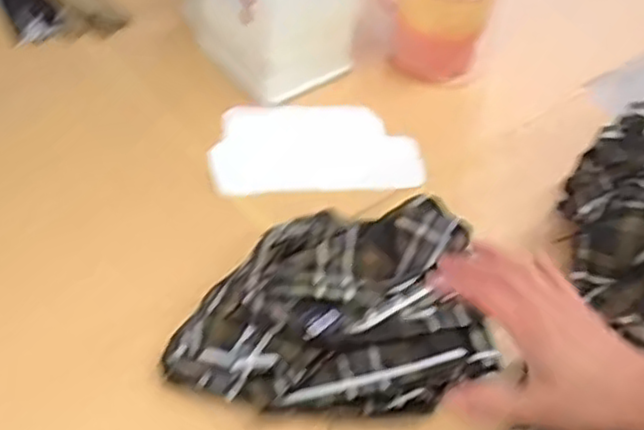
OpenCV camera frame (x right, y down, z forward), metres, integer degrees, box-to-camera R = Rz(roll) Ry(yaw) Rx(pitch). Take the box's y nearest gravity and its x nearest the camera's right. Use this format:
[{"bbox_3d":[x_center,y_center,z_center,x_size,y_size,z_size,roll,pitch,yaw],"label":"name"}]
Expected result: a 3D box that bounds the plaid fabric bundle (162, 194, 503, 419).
[{"bbox_3d":[0.011,0.074,0.631,0.261,0.044,0.201,5,48,-2],"label":"plaid fabric bundle"}]

